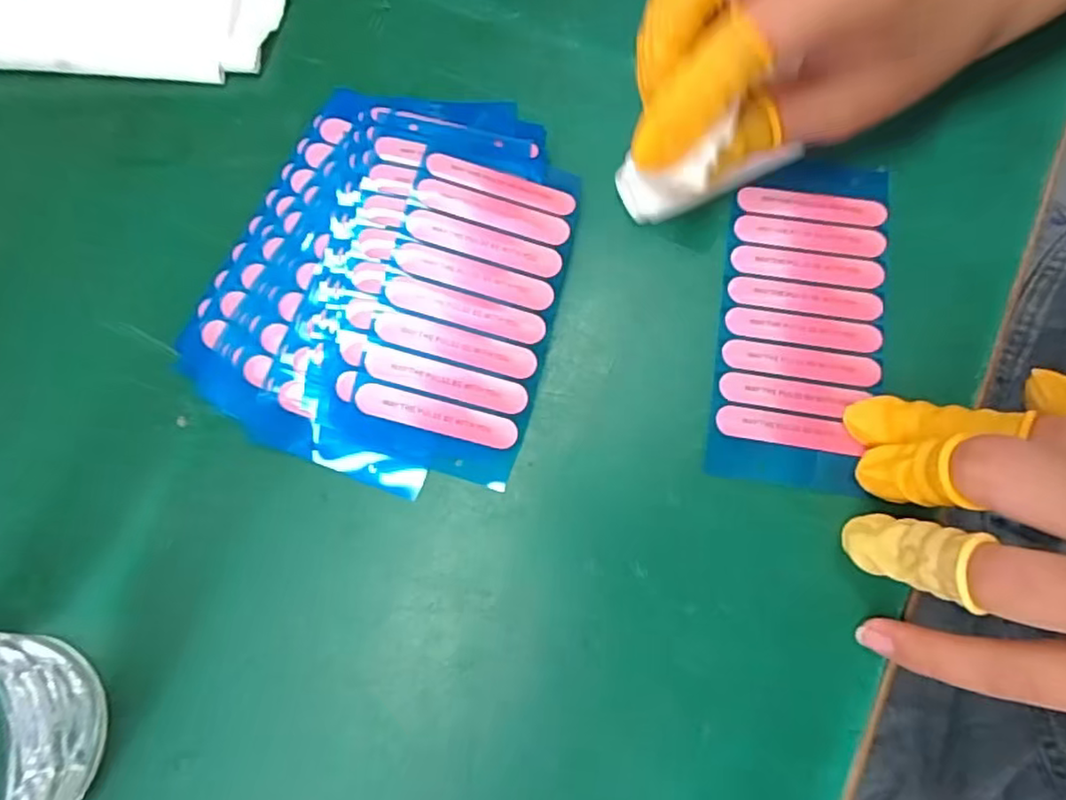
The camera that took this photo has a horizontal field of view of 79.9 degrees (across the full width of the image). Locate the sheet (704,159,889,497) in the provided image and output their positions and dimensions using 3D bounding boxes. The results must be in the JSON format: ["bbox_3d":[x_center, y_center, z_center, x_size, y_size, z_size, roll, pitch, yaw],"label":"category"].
[{"bbox_3d":[0.092,-0.030,0.219,0.054,0.004,0.118,14,77,4],"label":"sheet"}]

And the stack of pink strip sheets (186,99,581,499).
[{"bbox_3d":[-0.049,-0.048,0.218,0.117,0.023,0.142,18,76,5],"label":"stack of pink strip sheets"}]

